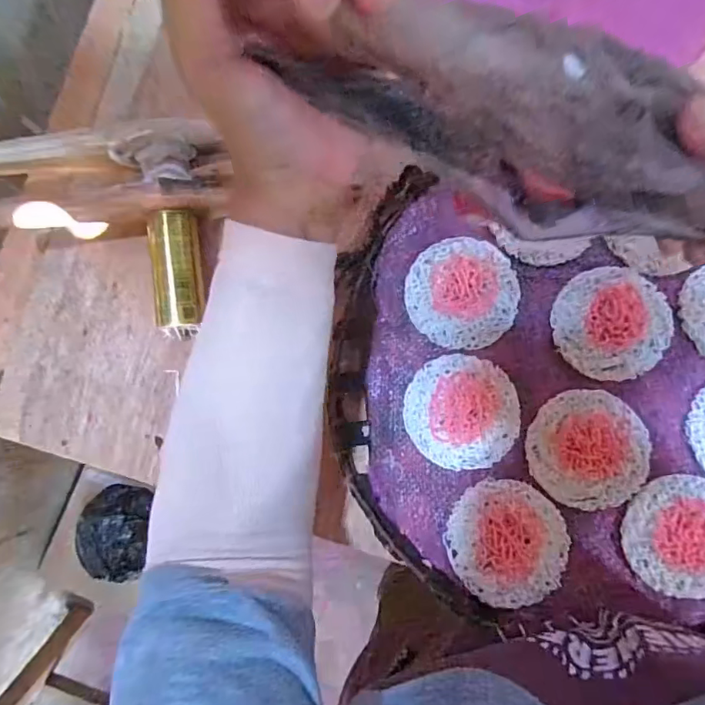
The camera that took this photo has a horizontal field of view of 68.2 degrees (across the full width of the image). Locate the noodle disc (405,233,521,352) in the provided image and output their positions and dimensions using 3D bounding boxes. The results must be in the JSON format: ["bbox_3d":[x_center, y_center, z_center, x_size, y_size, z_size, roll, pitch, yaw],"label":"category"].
[{"bbox_3d":[0.080,-0.043,0.379,0.081,0.006,0.078,0,83,4],"label":"noodle disc"}]

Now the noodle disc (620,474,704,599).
[{"bbox_3d":[0.228,0.125,0.354,0.079,0.004,0.077,0,83,4],"label":"noodle disc"}]

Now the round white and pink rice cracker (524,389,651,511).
[{"bbox_3d":[0.165,0.068,0.366,0.080,0.004,0.079,0,83,4],"label":"round white and pink rice cracker"}]

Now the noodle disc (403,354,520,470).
[{"bbox_3d":[0.077,0.042,0.371,0.078,0.004,0.076,0,83,4],"label":"noodle disc"}]

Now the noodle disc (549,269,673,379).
[{"bbox_3d":[0.187,-0.021,0.375,0.080,0.008,0.079,0,83,4],"label":"noodle disc"}]

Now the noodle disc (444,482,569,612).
[{"bbox_3d":[0.106,0.130,0.355,0.082,0.008,0.077,0,83,4],"label":"noodle disc"}]

